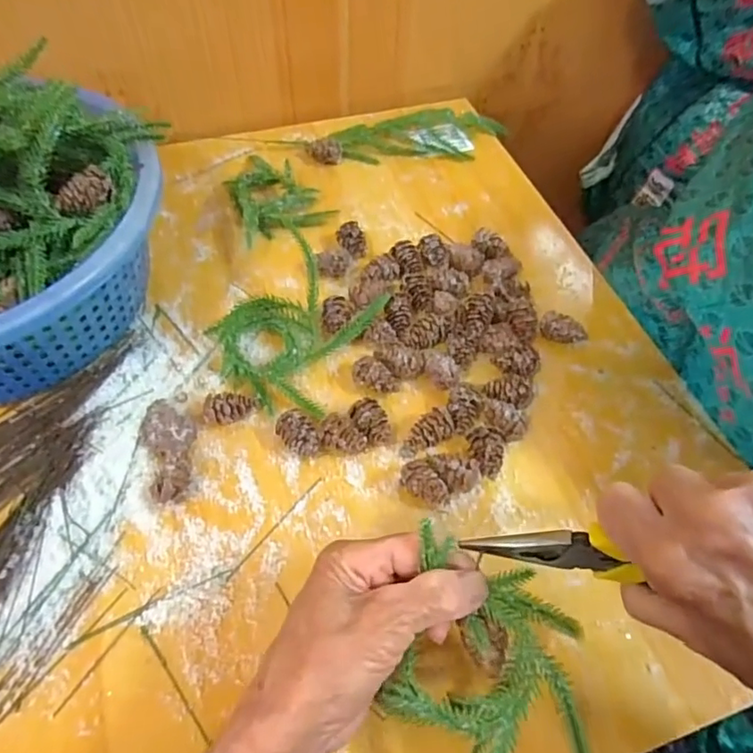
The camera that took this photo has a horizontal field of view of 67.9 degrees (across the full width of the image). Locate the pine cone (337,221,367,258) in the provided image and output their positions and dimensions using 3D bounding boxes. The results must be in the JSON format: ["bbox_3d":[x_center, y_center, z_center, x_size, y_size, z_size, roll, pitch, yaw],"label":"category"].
[{"bbox_3d":[-0.021,-0.115,0.477,0.024,0.021,0.029,-1,57,-4],"label":"pine cone"}]

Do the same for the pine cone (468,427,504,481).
[{"bbox_3d":[0.074,0.051,0.374,0.021,0.020,0.032,0,57,-3],"label":"pine cone"}]

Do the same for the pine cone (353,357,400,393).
[{"bbox_3d":[0.000,0.001,0.399,0.029,0.021,0.023,29,60,15],"label":"pine cone"}]

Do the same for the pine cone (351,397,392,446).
[{"bbox_3d":[-0.004,0.032,0.381,0.023,0.020,0.030,-13,58,-11],"label":"pine cone"}]

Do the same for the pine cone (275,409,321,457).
[{"bbox_3d":[-0.051,0.038,0.374,0.024,0.019,0.031,-30,63,-20],"label":"pine cone"}]

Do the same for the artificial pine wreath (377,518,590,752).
[{"bbox_3d":[0.054,0.133,0.251,0.089,0.036,0.101,10,57,9],"label":"artificial pine wreath"}]

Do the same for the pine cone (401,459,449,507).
[{"bbox_3d":[0.031,0.070,0.356,0.023,0.018,0.031,-30,63,-20],"label":"pine cone"}]

